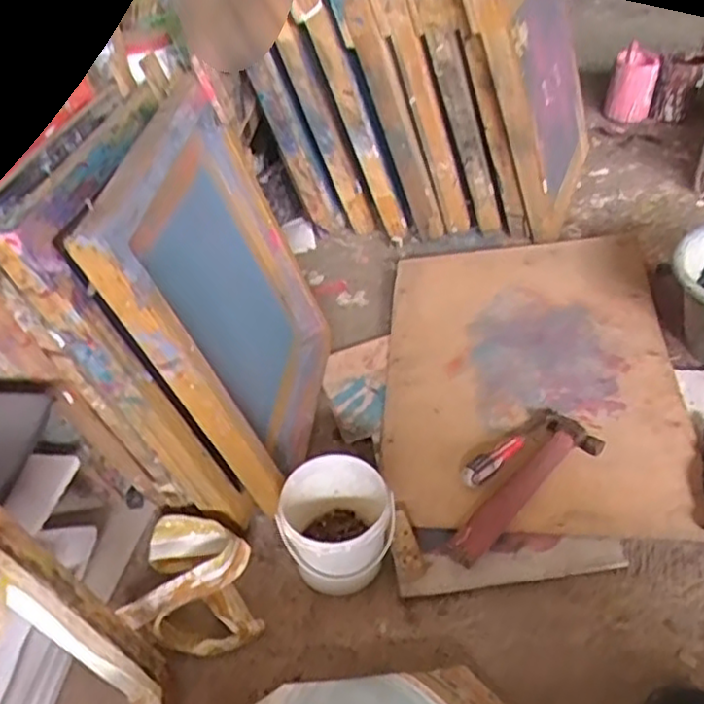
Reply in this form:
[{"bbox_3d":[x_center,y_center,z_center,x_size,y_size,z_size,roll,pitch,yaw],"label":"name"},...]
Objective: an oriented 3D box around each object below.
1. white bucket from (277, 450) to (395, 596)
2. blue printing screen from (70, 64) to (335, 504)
[{"bbox_3d":[-0.018,0.212,0.828,0.126,0.136,0.125,-3,43,3],"label":"white bucket"},{"bbox_3d":[-0.149,-0.058,0.866,0.065,0.446,0.331,-9,44,17],"label":"blue printing screen"}]

